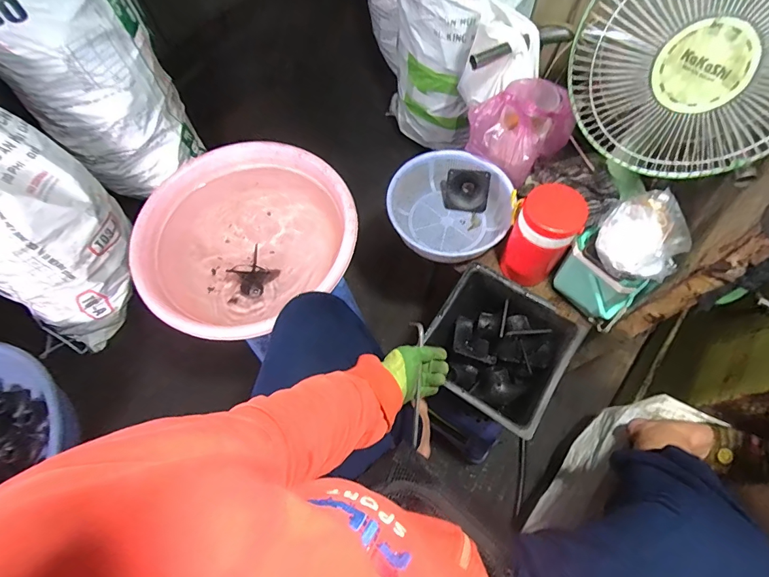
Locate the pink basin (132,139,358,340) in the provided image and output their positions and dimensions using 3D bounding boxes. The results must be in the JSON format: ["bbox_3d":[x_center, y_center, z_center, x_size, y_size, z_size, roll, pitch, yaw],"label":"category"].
[{"bbox_3d":[-0.272,-0.102,0.832,0.400,0.136,0.395,0,66,1],"label":"pink basin"}]

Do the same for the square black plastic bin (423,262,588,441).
[{"bbox_3d":[0.211,0.114,0.787,0.232,0.149,0.262,32,70,14],"label":"square black plastic bin"}]

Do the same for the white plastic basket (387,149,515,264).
[{"bbox_3d":[0.136,-0.169,0.874,0.243,0.084,0.245,0,66,1],"label":"white plastic basket"}]

